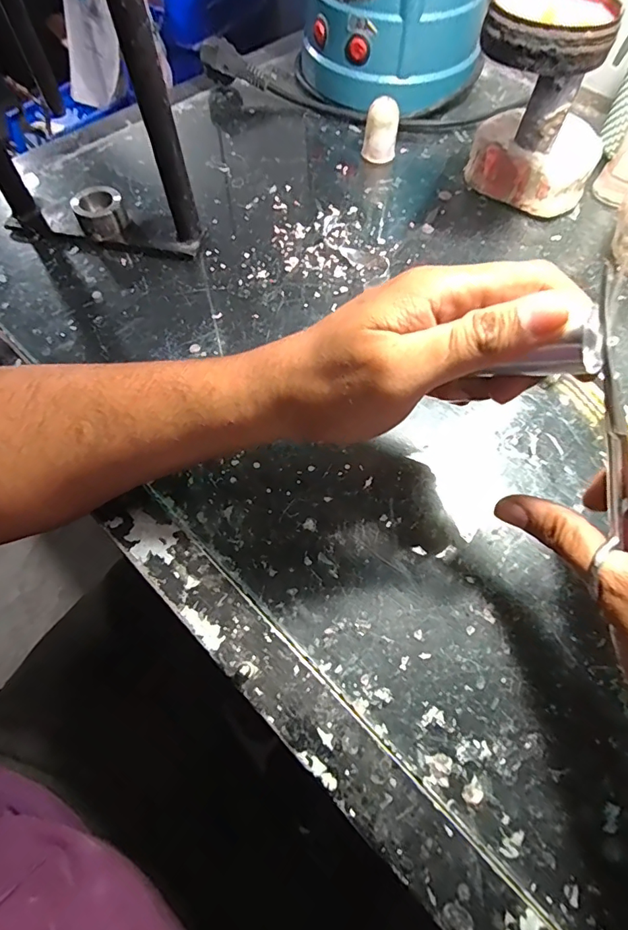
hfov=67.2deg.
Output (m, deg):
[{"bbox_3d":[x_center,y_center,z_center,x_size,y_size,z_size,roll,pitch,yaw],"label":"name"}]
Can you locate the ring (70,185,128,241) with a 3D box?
[{"bbox_3d":[-0.167,-0.198,0.371,0.036,0.028,0.036,0,63,0],"label":"ring"}]

